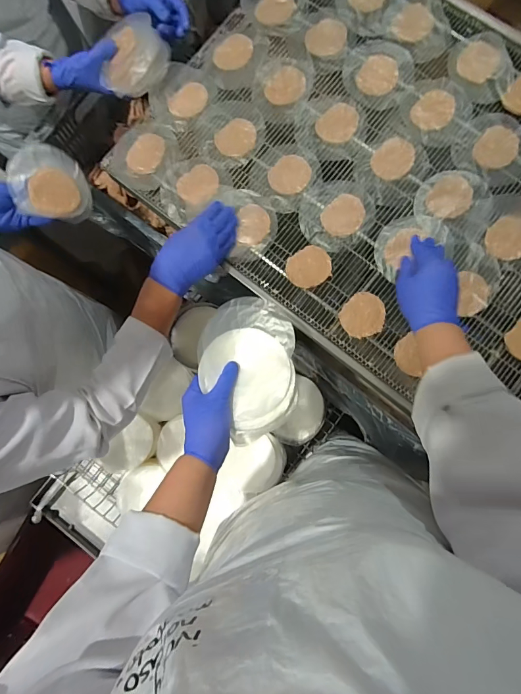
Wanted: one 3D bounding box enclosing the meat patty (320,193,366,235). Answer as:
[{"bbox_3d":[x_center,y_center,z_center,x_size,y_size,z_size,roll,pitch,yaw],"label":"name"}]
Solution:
[{"bbox_3d":[0.137,-0.214,0.600,0.071,0.007,0.061,-43,87,-3],"label":"meat patty"}]

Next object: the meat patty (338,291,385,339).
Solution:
[{"bbox_3d":[0.162,-0.049,0.577,0.066,0.014,0.068,0,86,-1],"label":"meat patty"}]

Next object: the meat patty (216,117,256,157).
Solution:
[{"bbox_3d":[-0.040,-0.358,0.626,0.062,0.004,0.071,43,86,2],"label":"meat patty"}]

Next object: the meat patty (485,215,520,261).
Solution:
[{"bbox_3d":[0.393,-0.171,0.579,0.064,0.012,0.068,0,86,-1],"label":"meat patty"}]

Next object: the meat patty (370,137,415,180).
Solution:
[{"bbox_3d":[0.221,-0.314,0.611,0.063,0.008,0.072,32,86,2],"label":"meat patty"}]

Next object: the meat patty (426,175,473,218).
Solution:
[{"bbox_3d":[0.308,-0.242,0.594,0.063,0.008,0.076,40,86,2],"label":"meat patty"}]

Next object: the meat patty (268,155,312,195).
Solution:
[{"bbox_3d":[0.049,-0.287,0.611,0.066,0.007,0.071,0,86,-1],"label":"meat patty"}]

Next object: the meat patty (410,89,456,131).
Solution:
[{"bbox_3d":[0.289,-0.396,0.612,0.059,0.007,0.075,44,86,2],"label":"meat patty"}]

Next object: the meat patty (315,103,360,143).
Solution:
[{"bbox_3d":[0.131,-0.379,0.621,0.062,0.004,0.071,33,86,2],"label":"meat patty"}]

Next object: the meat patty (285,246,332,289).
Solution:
[{"bbox_3d":[0.079,-0.129,0.592,0.068,0.009,0.063,0,86,-1],"label":"meat patty"}]

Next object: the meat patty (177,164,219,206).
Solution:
[{"bbox_3d":[-0.103,-0.273,0.616,0.070,0.008,0.063,-38,87,-3],"label":"meat patty"}]

